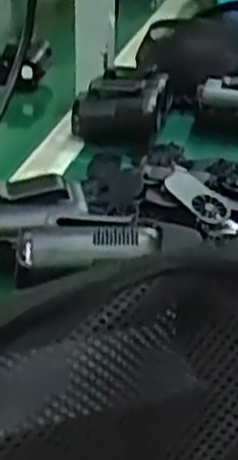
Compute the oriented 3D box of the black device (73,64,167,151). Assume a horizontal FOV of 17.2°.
[{"bbox_3d":[0.001,-0.125,0.784,0.082,0.050,0.110,4,26,9],"label":"black device"}]

